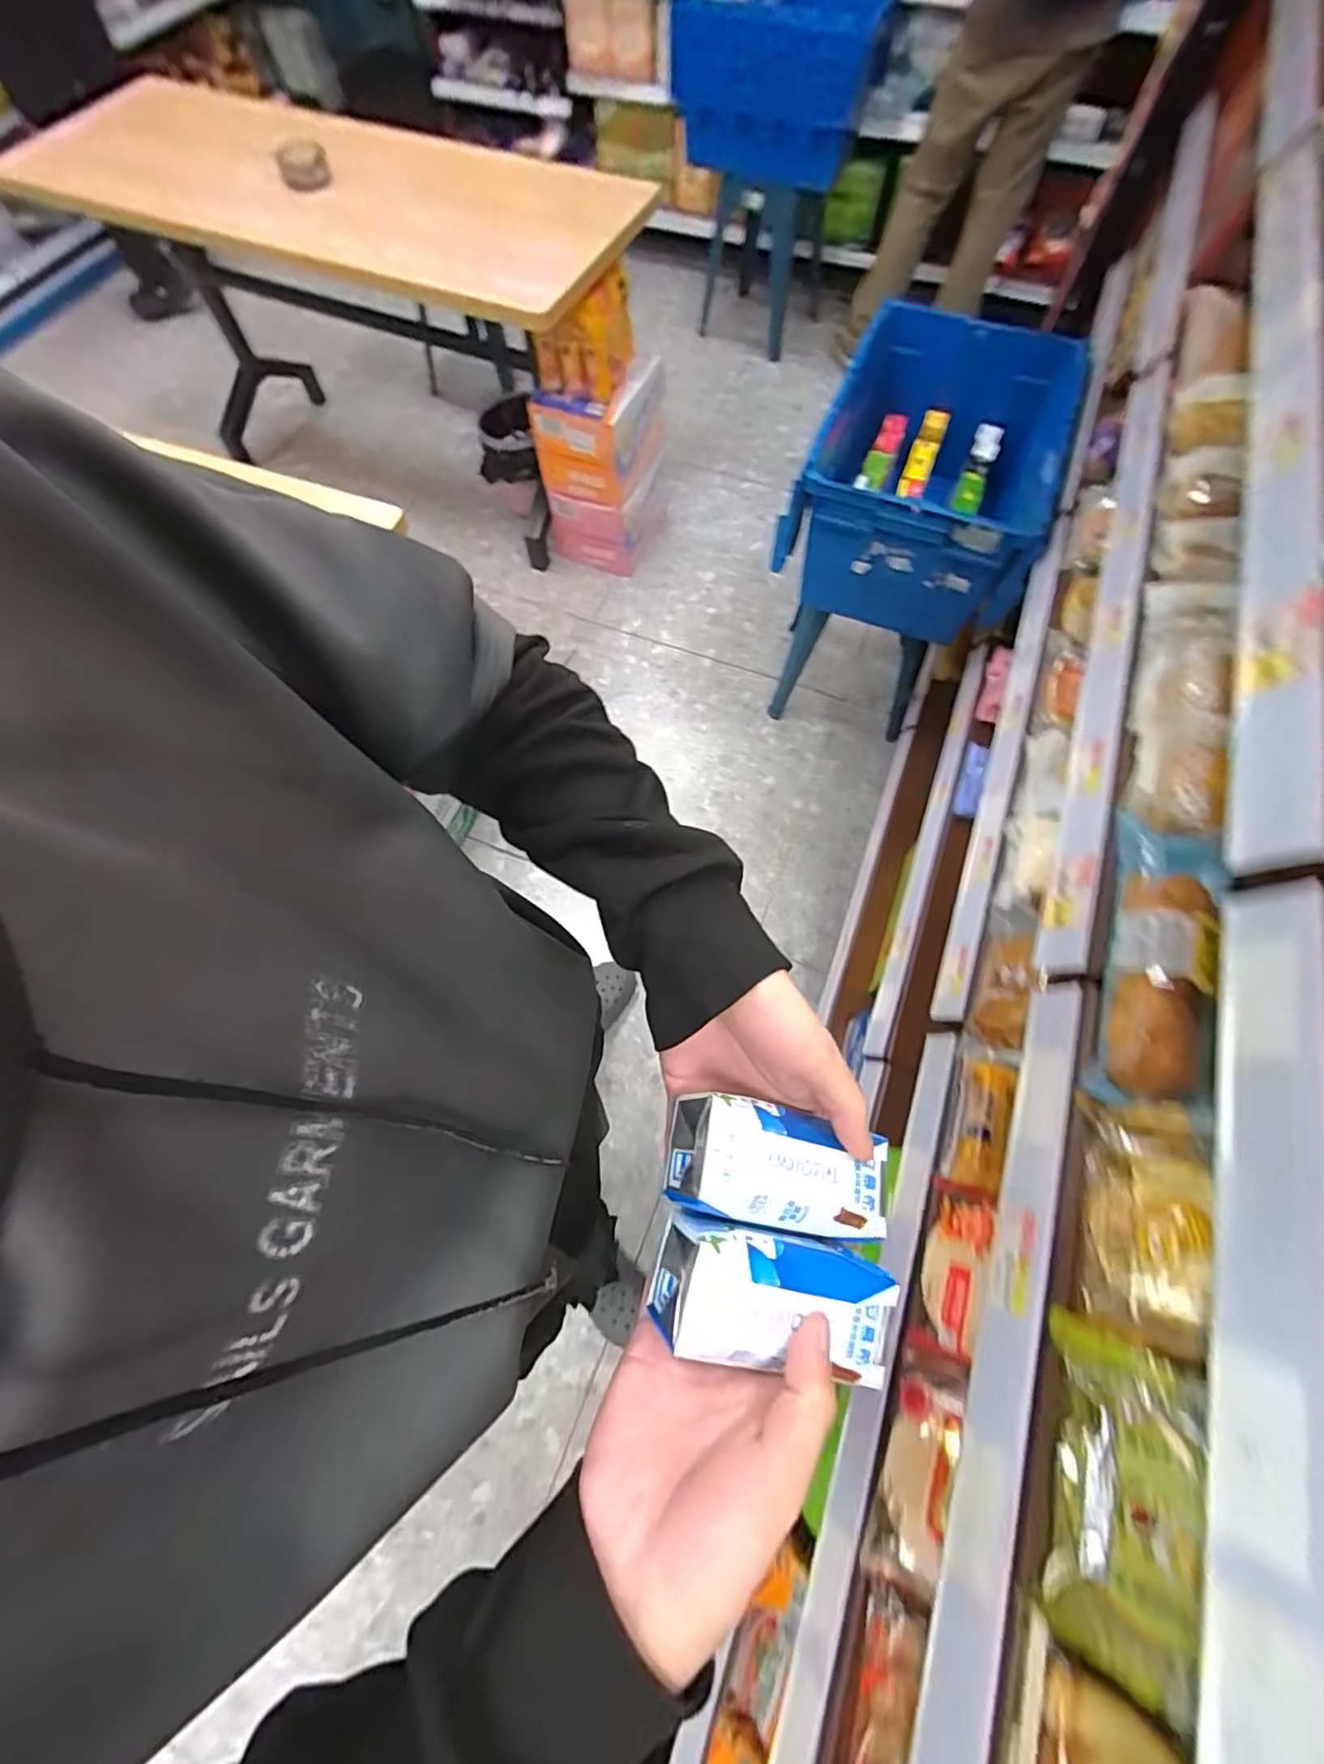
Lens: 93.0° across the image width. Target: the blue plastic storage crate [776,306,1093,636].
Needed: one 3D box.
[{"bbox_3d":[0.596,-0.910,1.408,0.494,0.306,0.773,22,68,10],"label":"blue plastic storage crate"}]

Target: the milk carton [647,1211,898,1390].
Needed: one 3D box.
[{"bbox_3d":[0.047,0.181,0.276,0.105,0.038,0.049,16,66,-10],"label":"milk carton"}]

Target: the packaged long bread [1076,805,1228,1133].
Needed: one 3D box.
[{"bbox_3d":[0.375,0.052,0.464,0.062,0.051,0.243,21,68,9],"label":"packaged long bread"}]

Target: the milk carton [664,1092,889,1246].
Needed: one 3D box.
[{"bbox_3d":[0.055,0.134,0.293,0.106,0.032,0.049,19,67,-9],"label":"milk carton"}]

